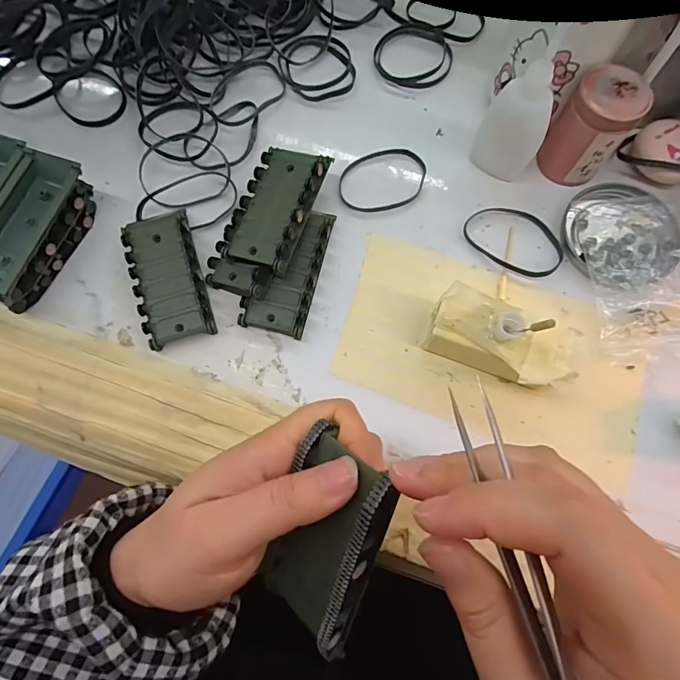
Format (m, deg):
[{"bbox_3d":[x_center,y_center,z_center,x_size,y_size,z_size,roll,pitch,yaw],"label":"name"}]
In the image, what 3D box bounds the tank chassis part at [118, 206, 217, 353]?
[{"bbox_3d":[-0.115,-0.042,0.294,0.044,0.018,0.089,-17,75,-4],"label":"tank chassis part"}]

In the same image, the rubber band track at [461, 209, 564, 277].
[{"bbox_3d":[0.125,-0.072,0.310,0.070,0.004,0.046,40,78,11],"label":"rubber band track"}]

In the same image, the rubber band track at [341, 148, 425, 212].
[{"bbox_3d":[0.031,-0.121,0.329,0.069,0.006,0.052,-24,75,-6],"label":"rubber band track"}]

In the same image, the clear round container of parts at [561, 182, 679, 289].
[{"bbox_3d":[0.197,-0.075,0.305,0.076,0.014,0.081,0,74,1],"label":"clear round container of parts"}]

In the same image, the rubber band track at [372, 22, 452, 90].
[{"bbox_3d":[0.061,-0.237,0.363,0.065,0.009,0.060,0,71,0],"label":"rubber band track"}]

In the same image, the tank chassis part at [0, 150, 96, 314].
[{"bbox_3d":[-0.210,-0.073,0.296,0.048,0.031,0.099,19,72,6],"label":"tank chassis part"}]

